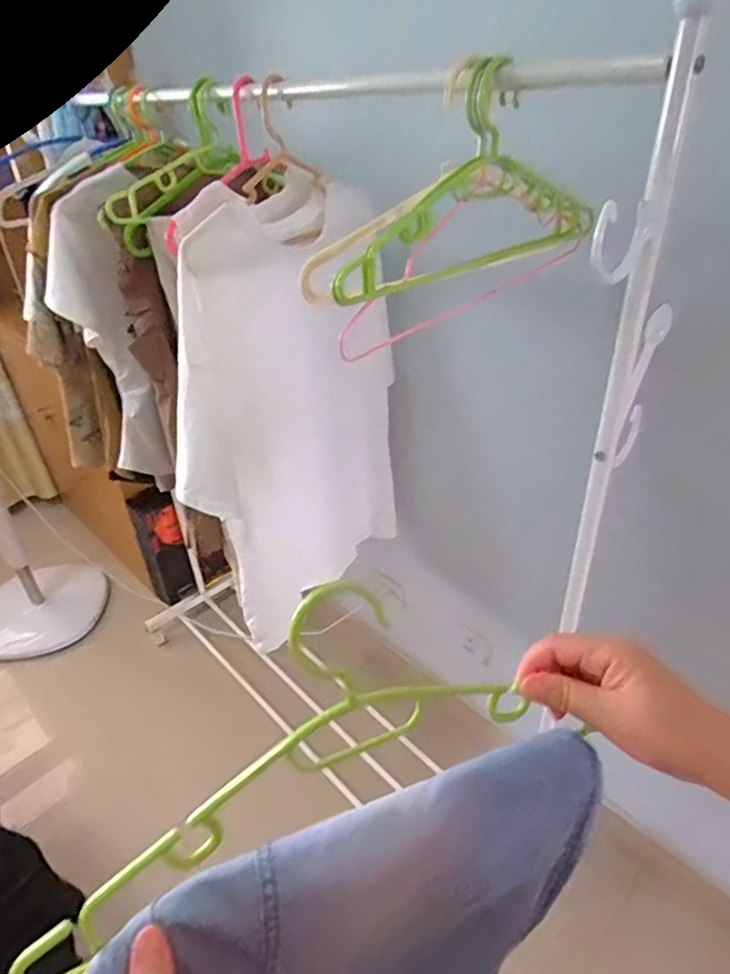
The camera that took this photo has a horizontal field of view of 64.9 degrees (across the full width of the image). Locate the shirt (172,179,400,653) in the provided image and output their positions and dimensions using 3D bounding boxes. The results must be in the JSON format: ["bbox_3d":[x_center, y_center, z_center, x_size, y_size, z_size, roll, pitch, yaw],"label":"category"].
[{"bbox_3d":[-0.100,-0.103,0.954,0.154,0.674,0.472,10,36,16],"label":"shirt"}]

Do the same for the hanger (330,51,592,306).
[{"bbox_3d":[0.110,-0.301,0.551,0.379,0.176,0.047,-27,38,-35],"label":"hanger"}]

